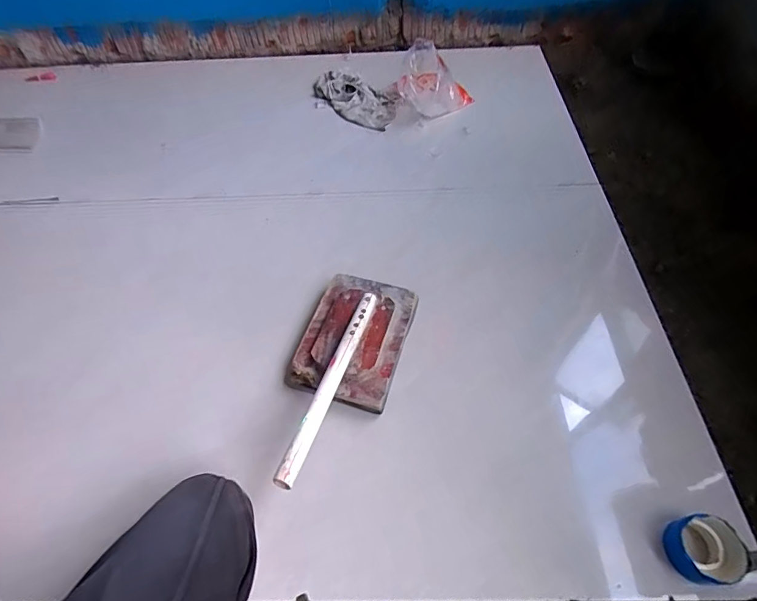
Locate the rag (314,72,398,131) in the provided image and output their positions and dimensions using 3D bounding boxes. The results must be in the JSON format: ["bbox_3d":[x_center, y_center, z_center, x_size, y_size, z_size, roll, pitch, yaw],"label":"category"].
[{"bbox_3d":[-0.058,-0.543,1.150,0.269,0.038,0.157,35,64,24],"label":"rag"}]

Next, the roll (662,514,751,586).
[{"bbox_3d":[0.407,0.311,0.540,0.077,0.045,0.073,-6,55,-1],"label":"roll"}]

